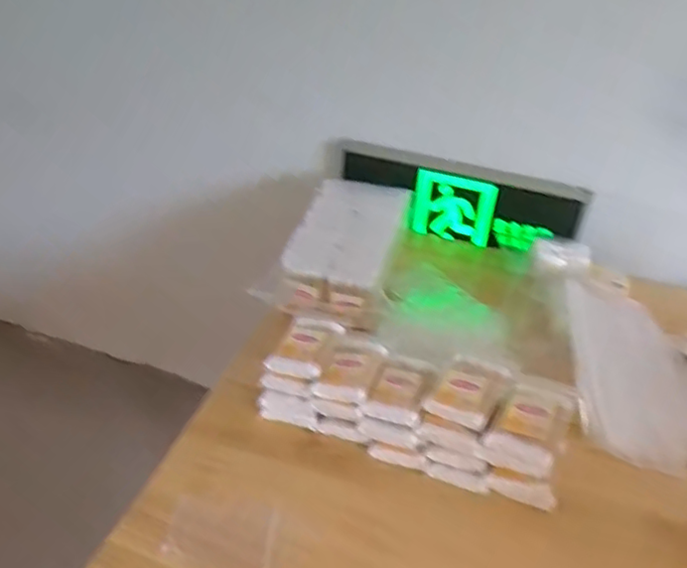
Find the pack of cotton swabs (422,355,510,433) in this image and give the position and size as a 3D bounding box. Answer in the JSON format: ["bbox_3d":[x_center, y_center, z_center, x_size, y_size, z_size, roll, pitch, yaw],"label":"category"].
[{"bbox_3d":[0.117,0.099,0.599,0.055,0.014,0.074,23,43,24],"label":"pack of cotton swabs"}]

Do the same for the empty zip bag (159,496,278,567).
[{"bbox_3d":[-0.109,0.223,0.577,0.095,0.010,0.067,6,41,4],"label":"empty zip bag"}]

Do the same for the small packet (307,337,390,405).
[{"bbox_3d":[0.008,0.085,0.649,0.054,0.021,0.069,17,41,18],"label":"small packet"}]

